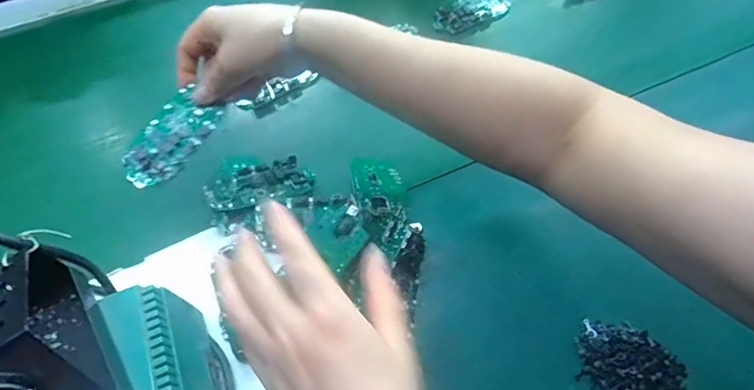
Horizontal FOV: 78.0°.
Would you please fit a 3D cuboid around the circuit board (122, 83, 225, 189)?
[{"bbox_3d":[-0.166,-0.044,0.378,0.043,0.016,0.085,21,62,12],"label":"circuit board"}]

